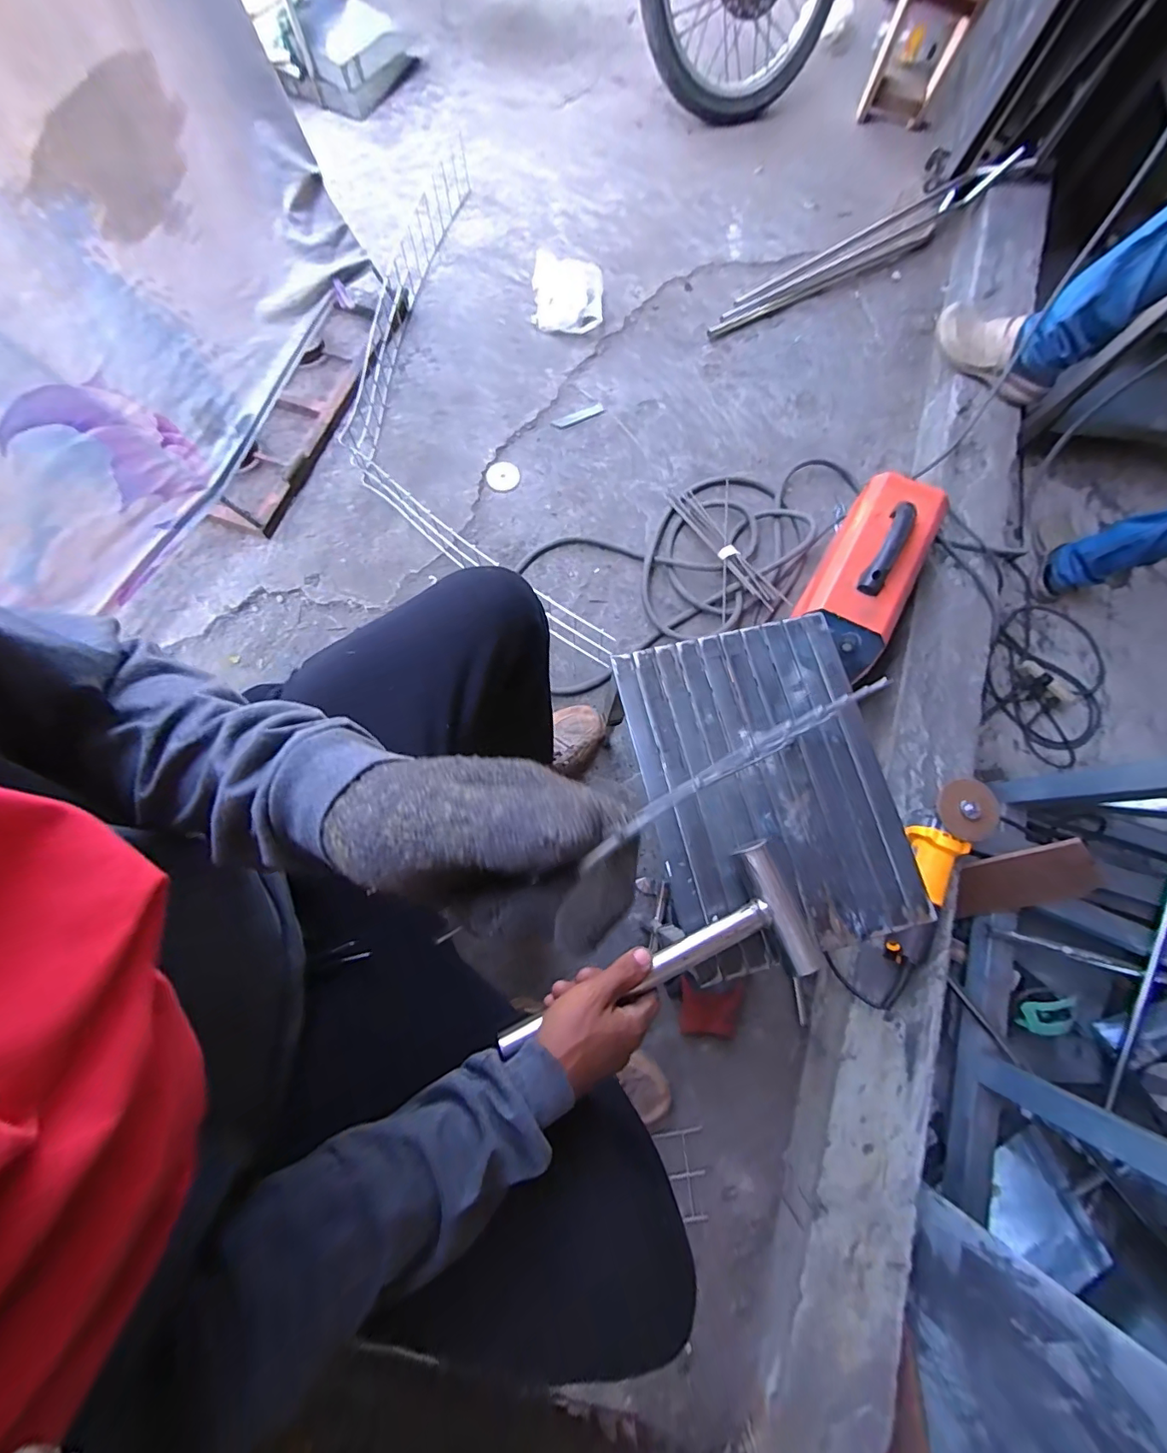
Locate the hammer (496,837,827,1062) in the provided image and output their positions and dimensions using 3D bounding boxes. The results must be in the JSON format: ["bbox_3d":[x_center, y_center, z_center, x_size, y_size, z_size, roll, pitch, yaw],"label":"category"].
[{"bbox_3d":[0.068,0.212,0.447,0.280,0.029,0.117,-21,77,-12],"label":"hammer"}]

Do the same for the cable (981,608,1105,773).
[{"bbox_3d":[1.199,-0.121,1.306,0.308,0.057,0.427,28,76,6],"label":"cable"}]

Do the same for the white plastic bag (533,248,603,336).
[{"bbox_3d":[-0.038,-1.022,1.182,0.162,0.045,0.216,0,75,-2],"label":"white plastic bag"}]

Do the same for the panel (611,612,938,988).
[{"bbox_3d":[0.194,0.058,0.536,0.247,0.020,0.340,-13,76,-5],"label":"panel"}]

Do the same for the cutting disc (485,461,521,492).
[{"bbox_3d":[-0.173,-0.535,1.083,0.072,0.004,0.068,-20,84,-11],"label":"cutting disc"}]

